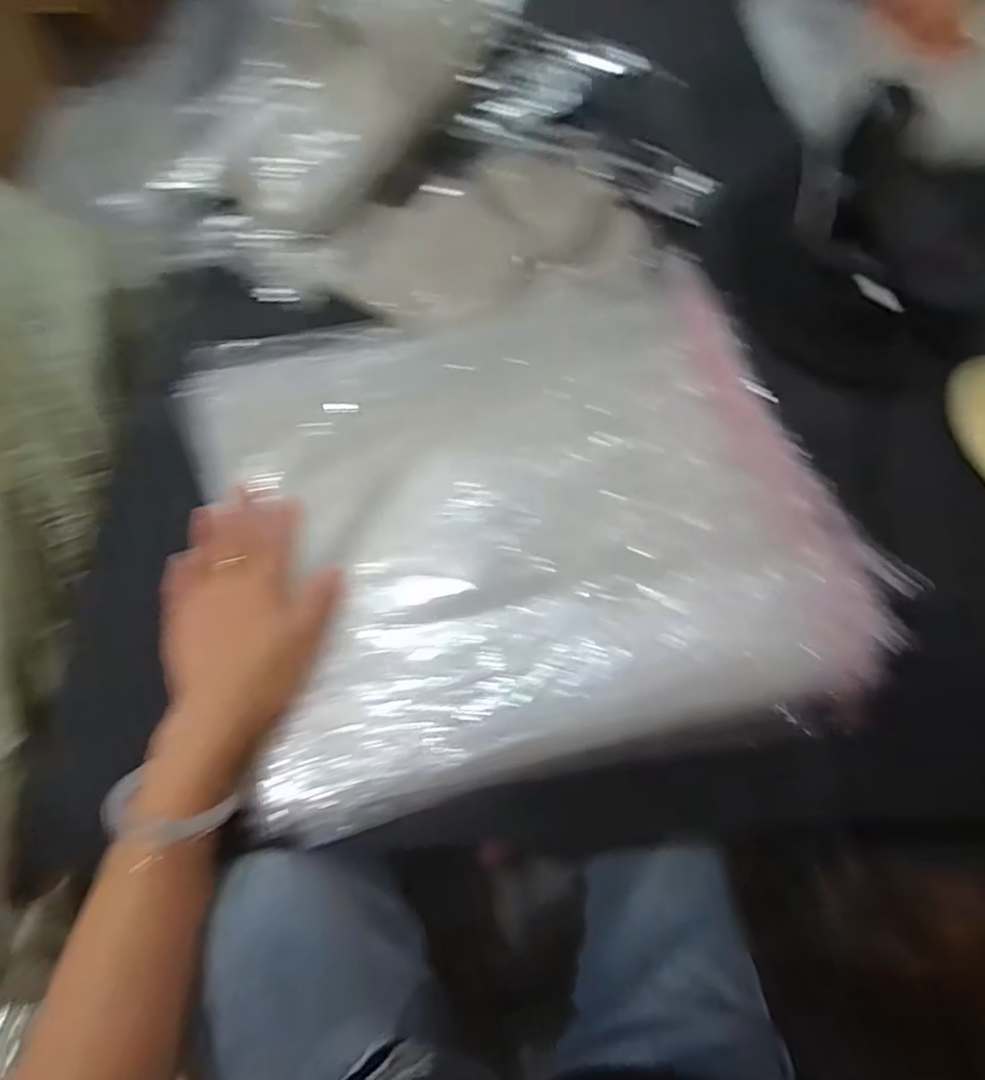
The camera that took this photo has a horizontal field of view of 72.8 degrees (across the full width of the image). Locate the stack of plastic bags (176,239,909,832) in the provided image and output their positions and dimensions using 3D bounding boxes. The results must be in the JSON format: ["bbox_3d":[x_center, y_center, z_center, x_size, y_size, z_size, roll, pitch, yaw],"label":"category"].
[{"bbox_3d":[0.025,-0.016,0.448,0.391,0.049,0.315,-13,65,-9],"label":"stack of plastic bags"}]

